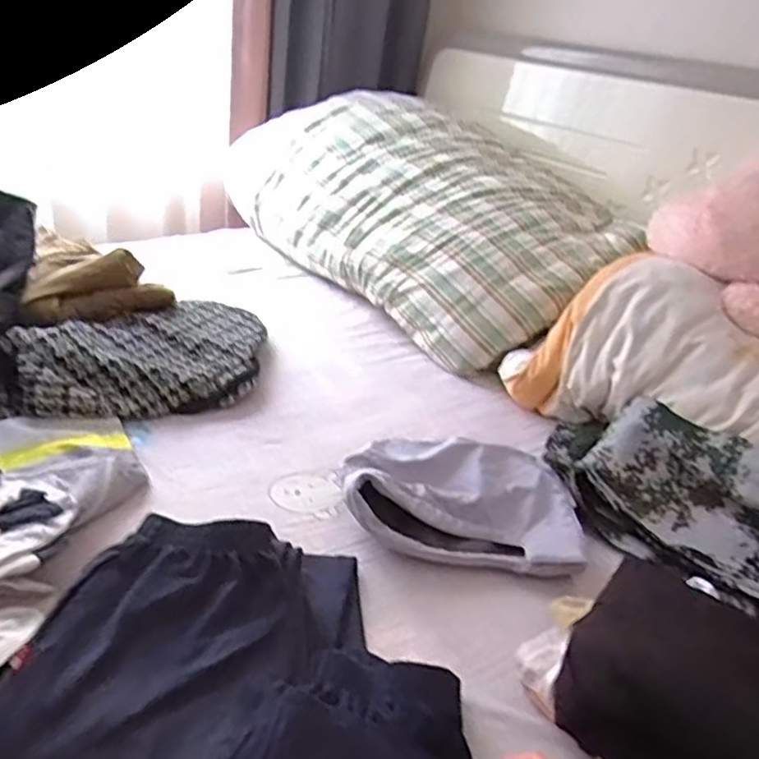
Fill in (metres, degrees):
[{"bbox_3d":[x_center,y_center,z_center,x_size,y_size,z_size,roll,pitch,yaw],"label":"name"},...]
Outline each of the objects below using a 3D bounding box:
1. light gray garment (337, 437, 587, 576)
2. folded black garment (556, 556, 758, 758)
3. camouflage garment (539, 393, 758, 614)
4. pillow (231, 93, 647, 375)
[{"bbox_3d":[0.112,0.159,0.877,0.317,0.081,0.219,9,30,3],"label":"light gray garment"},{"bbox_3d":[0.302,0.292,0.584,0.253,0.086,0.177,28,36,32],"label":"folded black garment"},{"bbox_3d":[0.418,0.137,0.914,0.374,0.141,0.253,24,34,27],"label":"camouflage garment"},{"bbox_3d":[0.098,-0.434,1.576,0.580,0.337,1.033,-12,35,-30],"label":"pillow"}]

